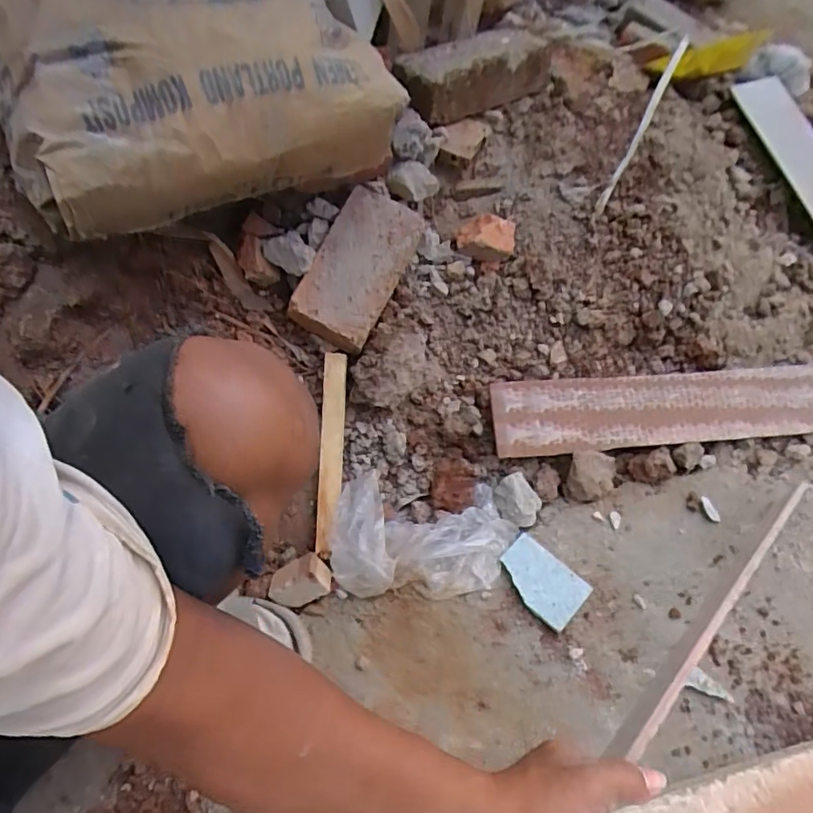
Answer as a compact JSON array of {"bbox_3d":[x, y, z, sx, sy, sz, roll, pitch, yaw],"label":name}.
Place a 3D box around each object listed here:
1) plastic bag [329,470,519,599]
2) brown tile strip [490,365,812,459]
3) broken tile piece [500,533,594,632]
[{"bbox_3d":[0.025,0.149,0.659,0.220,0.063,0.129,-2,53,-3],"label":"plastic bag"},{"bbox_3d":[0.404,-0.001,0.756,0.581,0.015,0.098,-4,77,-6],"label":"brown tile strip"},{"bbox_3d":[0.157,0.203,0.650,0.098,0.017,0.068,39,61,21],"label":"broken tile piece"}]

